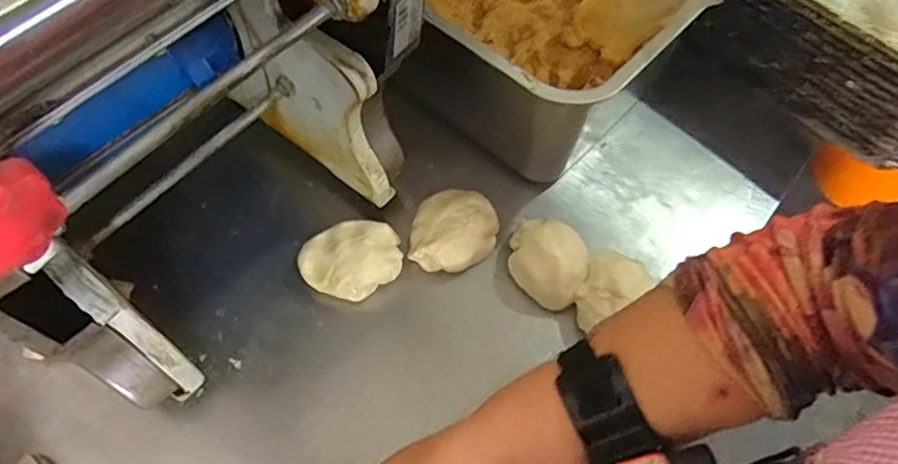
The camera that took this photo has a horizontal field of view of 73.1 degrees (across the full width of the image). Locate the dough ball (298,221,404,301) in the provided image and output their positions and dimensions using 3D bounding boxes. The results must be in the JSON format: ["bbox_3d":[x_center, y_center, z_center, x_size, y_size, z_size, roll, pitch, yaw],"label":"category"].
[{"bbox_3d":[-0.083,0.025,0.524,0.084,0.036,0.063,-20,63,-13],"label":"dough ball"}]

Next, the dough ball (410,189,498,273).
[{"bbox_3d":[0.005,-0.001,0.536,0.073,0.036,0.075,1,61,-1],"label":"dough ball"}]

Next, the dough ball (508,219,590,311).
[{"bbox_3d":[0.085,0.026,0.523,0.066,0.042,0.068,1,61,-1],"label":"dough ball"}]

